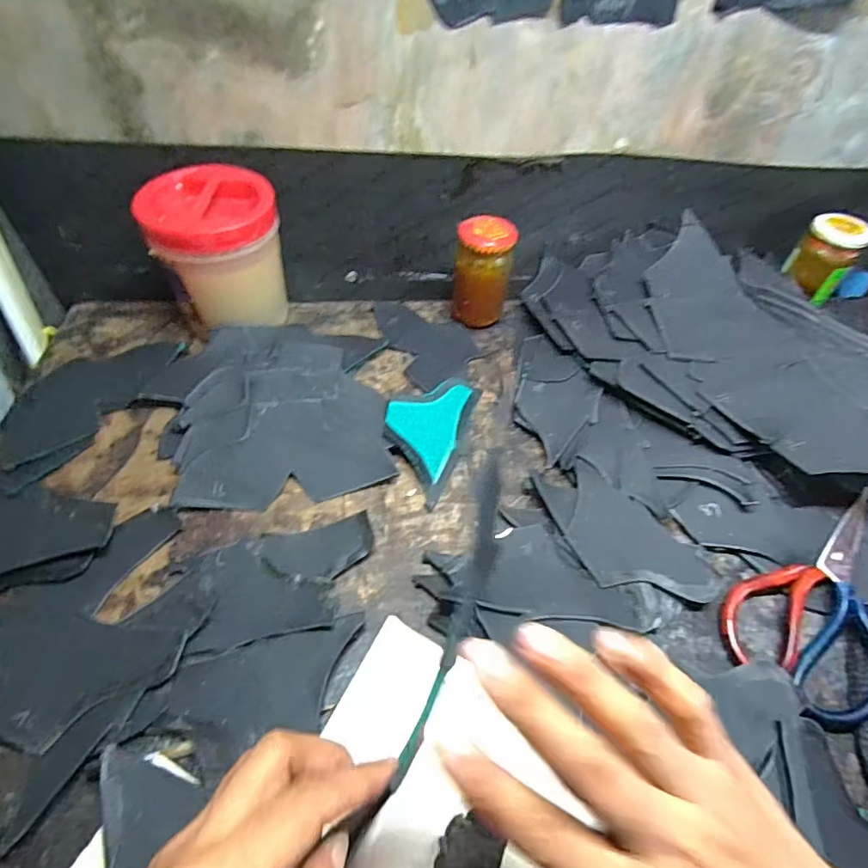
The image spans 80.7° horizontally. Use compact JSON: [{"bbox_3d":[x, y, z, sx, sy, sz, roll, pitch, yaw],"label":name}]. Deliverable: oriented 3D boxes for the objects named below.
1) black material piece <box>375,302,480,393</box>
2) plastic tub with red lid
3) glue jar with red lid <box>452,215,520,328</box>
[{"bbox_3d":[-0.014,-0.111,0.574,0.091,0.009,0.151,-28,58,-25],"label":"black material piece"},{"bbox_3d":[-0.215,-0.174,0.526,0.115,0.144,0.107,2,50,-3],"label":"plastic tub with red lid"},{"bbox_3d":[0.052,-0.171,0.563,0.059,0.112,0.054,2,50,-3],"label":"glue jar with red lid"}]

